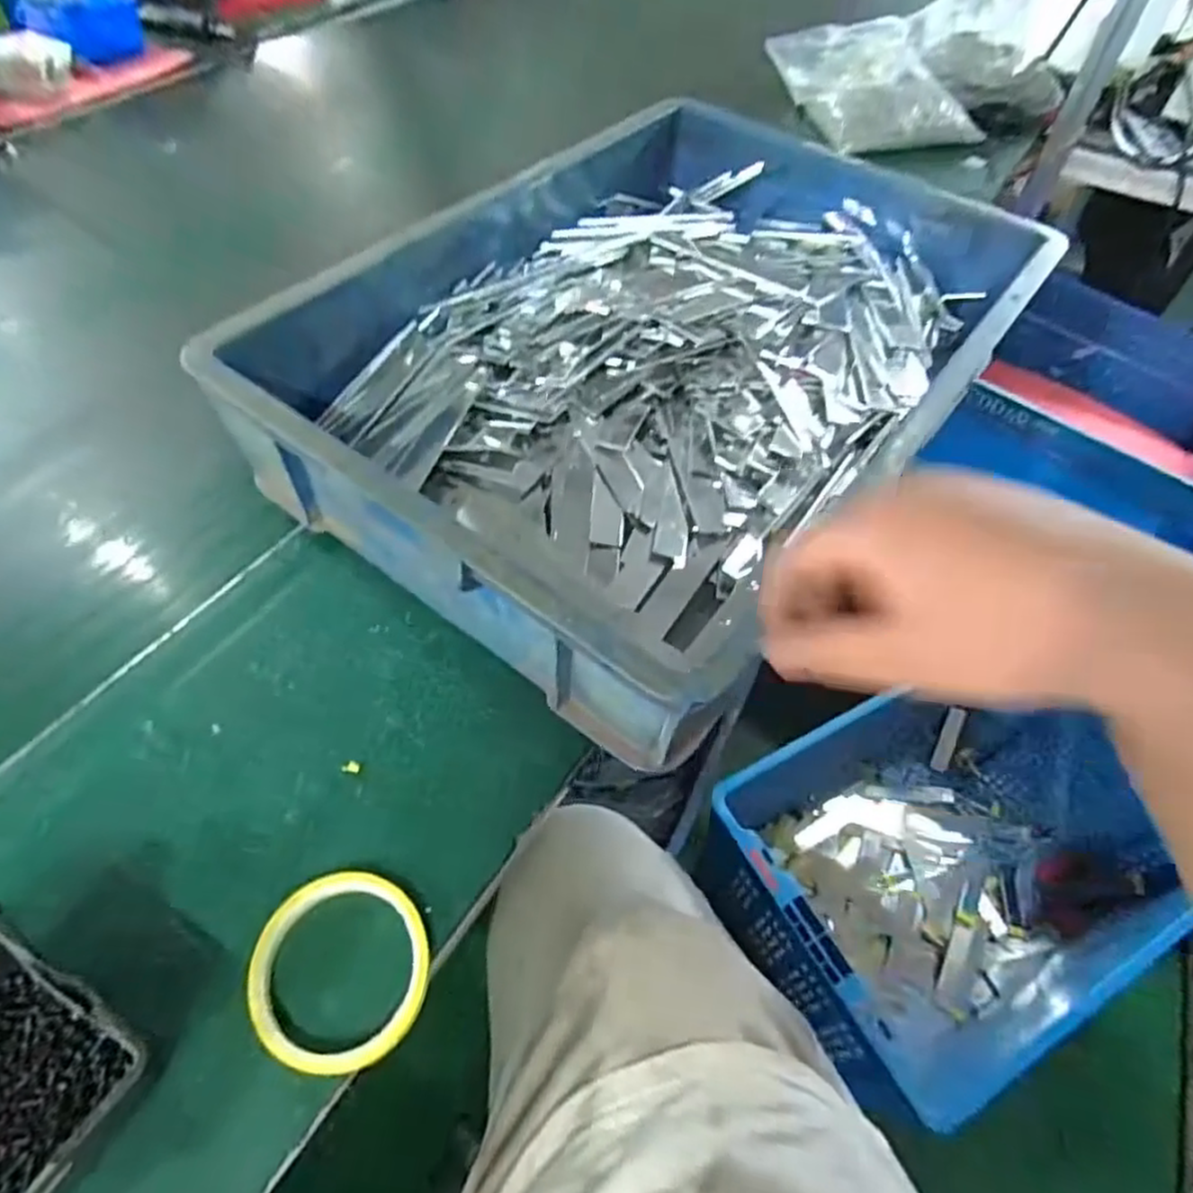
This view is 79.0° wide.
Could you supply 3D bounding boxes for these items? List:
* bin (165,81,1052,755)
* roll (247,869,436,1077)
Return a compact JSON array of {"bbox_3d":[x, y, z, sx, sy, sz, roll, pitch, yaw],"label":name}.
[{"bbox_3d":[0.072,-0.209,0.611,0.406,0.134,0.630,33,60,20],"label":"bin"},{"bbox_3d":[-0.133,0.193,0.378,0.089,0.010,0.093,1,54,-1],"label":"roll"}]

